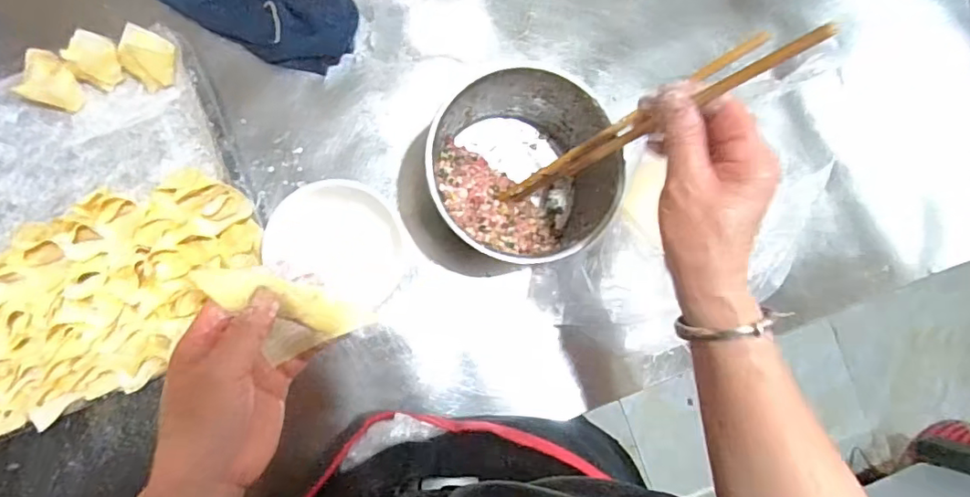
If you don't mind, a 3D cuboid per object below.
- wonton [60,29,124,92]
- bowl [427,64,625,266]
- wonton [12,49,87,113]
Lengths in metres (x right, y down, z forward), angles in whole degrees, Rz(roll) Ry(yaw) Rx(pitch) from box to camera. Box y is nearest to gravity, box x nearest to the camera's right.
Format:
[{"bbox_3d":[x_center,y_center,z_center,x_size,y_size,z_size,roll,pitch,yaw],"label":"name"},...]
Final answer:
[{"bbox_3d":[-0.342,-0.166,0.491,0.039,0.031,0.040,1,85,-8],"label":"wonton"},{"bbox_3d":[0.027,-0.071,0.502,0.152,0.118,0.146,1,85,-8],"label":"bowl"},{"bbox_3d":[-0.382,-0.146,0.491,0.046,0.025,0.044,1,85,-8],"label":"wonton"}]

